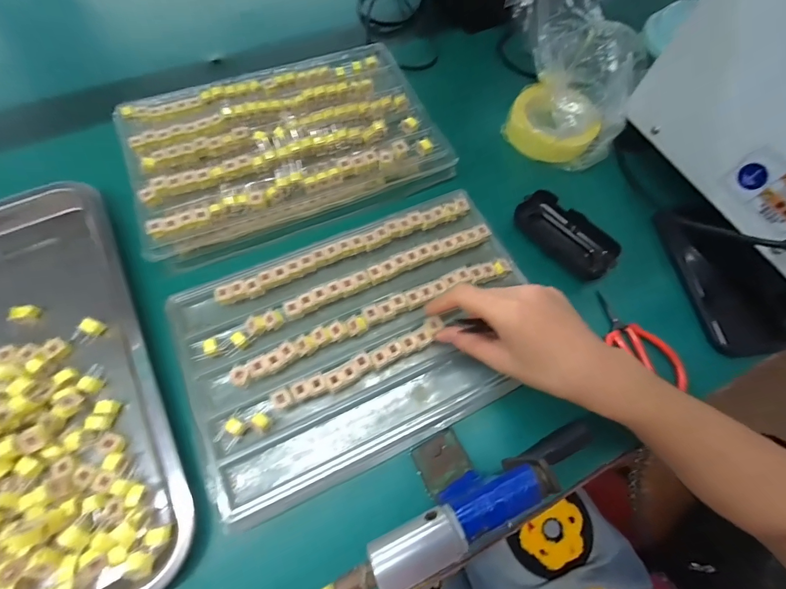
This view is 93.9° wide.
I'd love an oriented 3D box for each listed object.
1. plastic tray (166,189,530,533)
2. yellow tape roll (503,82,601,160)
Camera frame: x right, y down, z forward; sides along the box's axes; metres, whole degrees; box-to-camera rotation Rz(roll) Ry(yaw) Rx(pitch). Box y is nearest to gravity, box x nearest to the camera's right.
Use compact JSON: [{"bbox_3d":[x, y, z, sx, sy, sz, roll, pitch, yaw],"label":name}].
[{"bbox_3d":[-0.022,0.035,0.341,0.314,0.033,0.206,-22,72,-11],"label":"plastic tray"},{"bbox_3d":[0.199,-0.217,0.456,0.103,0.055,0.103,1,65,-3],"label":"yellow tape roll"}]

